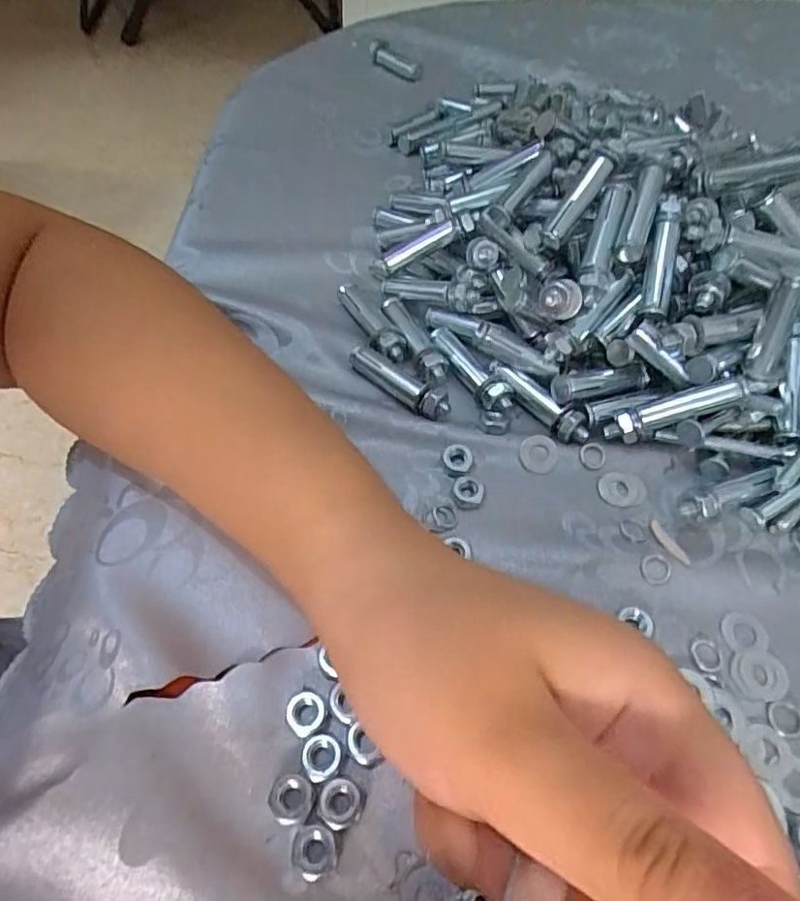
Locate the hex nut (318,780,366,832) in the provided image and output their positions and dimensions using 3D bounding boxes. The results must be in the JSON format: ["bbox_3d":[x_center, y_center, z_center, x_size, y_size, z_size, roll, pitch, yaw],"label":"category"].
[{"bbox_3d":[-0.018,0.107,0.175,0.013,0.004,0.013,1,57,-2],"label":"hex nut"}]

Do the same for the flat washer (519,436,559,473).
[{"bbox_3d":[0.060,0.002,0.250,0.016,0.004,0.016,0,75,2],"label":"flat washer"}]

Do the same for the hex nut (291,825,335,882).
[{"bbox_3d":[-0.025,0.118,0.169,0.012,0.004,0.013,2,57,-1],"label":"hex nut"}]

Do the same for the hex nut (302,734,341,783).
[{"bbox_3d":[-0.025,0.096,0.181,0.012,0.004,0.013,-31,63,-20],"label":"hex nut"}]

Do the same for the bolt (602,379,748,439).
[{"bbox_3d":[0.113,-0.017,0.240,0.055,0.009,0.008,-19,52,18],"label":"bolt"}]

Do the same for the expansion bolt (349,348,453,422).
[{"bbox_3d":[-0.001,-0.032,0.265,0.055,0.010,0.011,37,63,20],"label":"expansion bolt"}]

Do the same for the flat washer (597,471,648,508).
[{"bbox_3d":[0.094,0.016,0.243,0.019,0.004,0.017,4,57,0],"label":"flat washer"}]

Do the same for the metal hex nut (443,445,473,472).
[{"bbox_3d":[0.025,0.003,0.246,0.012,0.004,0.013,14,57,7],"label":"metal hex nut"}]

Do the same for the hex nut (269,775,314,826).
[{"bbox_3d":[-0.033,0.106,0.175,0.012,0.006,0.012,-32,64,-21],"label":"hex nut"}]

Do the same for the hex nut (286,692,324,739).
[{"bbox_3d":[-0.031,0.085,0.189,0.012,0.005,0.012,-34,64,-22],"label":"hex nut"}]

